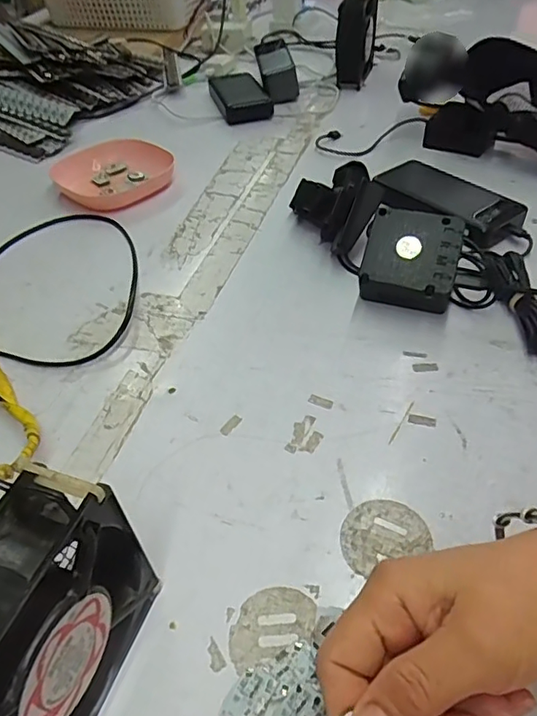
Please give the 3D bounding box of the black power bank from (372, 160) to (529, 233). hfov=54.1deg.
[{"bbox_3d":[0.193,-0.171,0.568,0.076,0.027,0.161,-30,51,-23],"label":"black power bank"}]

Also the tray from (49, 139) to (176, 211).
[{"bbox_3d":[-0.202,-0.235,0.663,0.147,0.023,0.135,28,54,28],"label":"tray"}]

